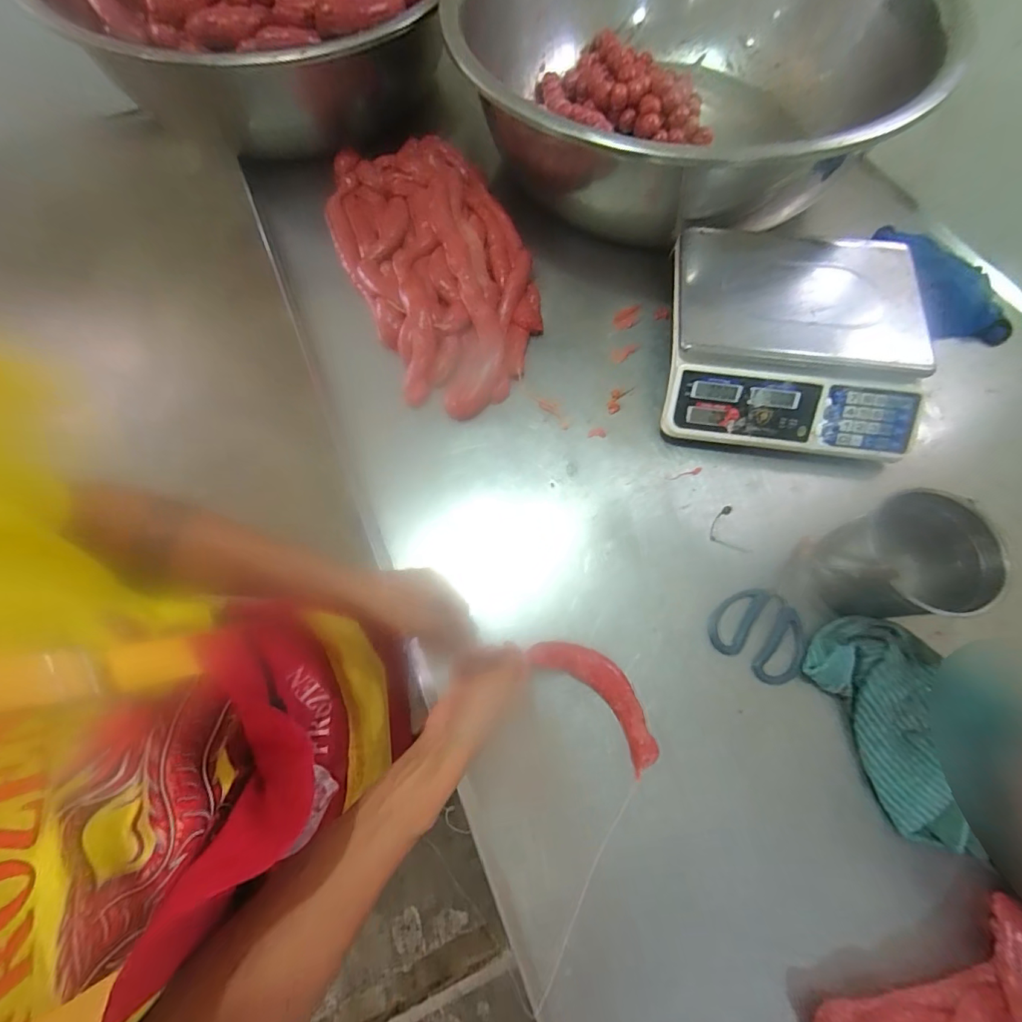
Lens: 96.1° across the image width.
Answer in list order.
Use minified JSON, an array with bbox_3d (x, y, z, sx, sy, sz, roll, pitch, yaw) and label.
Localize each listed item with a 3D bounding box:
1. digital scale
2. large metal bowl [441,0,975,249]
[{"bbox_3d":[0.387,-0.243,0.657,0.315,0.118,0.309,9,70,2],"label":"digital scale"},{"bbox_3d":[0.260,-0.733,0.778,0.680,0.226,0.673,0,70,-1],"label":"large metal bowl"}]

